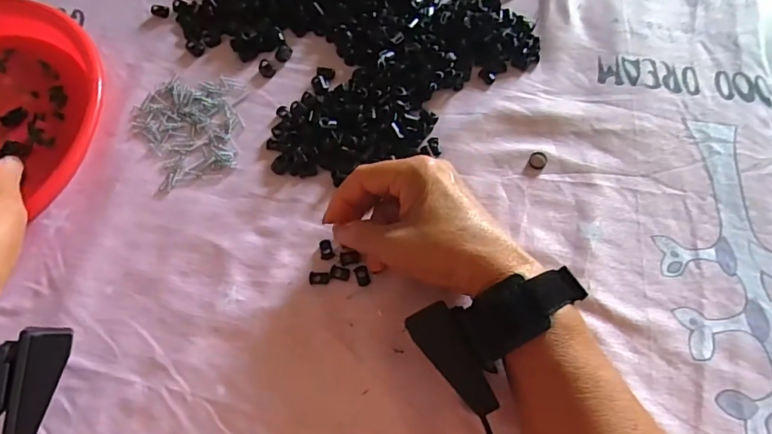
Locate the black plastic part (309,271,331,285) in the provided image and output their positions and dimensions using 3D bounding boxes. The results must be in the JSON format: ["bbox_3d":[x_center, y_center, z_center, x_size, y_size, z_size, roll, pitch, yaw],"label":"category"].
[{"bbox_3d":[-0.048,0.044,0.355,0.015,0.004,0.009,3,68,4],"label":"black plastic part"}]

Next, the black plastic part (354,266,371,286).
[{"bbox_3d":[-0.017,0.042,0.354,0.009,0.004,0.014,-19,68,-5],"label":"black plastic part"}]

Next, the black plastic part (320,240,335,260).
[{"bbox_3d":[-0.044,0.024,0.363,0.010,0.004,0.015,-11,68,-2],"label":"black plastic part"}]

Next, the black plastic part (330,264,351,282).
[{"bbox_3d":[-0.033,0.040,0.356,0.013,0.004,0.009,12,69,8],"label":"black plastic part"}]

